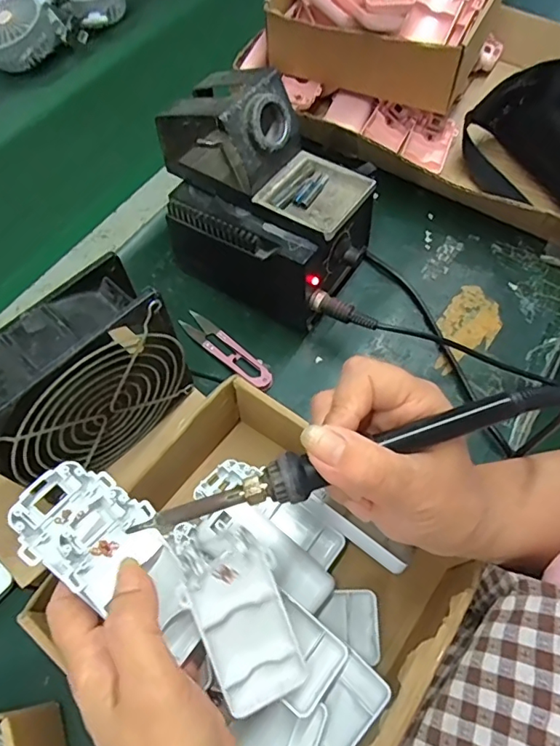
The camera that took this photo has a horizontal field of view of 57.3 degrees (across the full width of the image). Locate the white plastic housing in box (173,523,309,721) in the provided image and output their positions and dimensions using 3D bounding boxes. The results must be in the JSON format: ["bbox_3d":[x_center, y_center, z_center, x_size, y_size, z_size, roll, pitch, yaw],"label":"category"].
[{"bbox_3d":[-0.020,0.132,0.275,0.046,0.018,0.094,-21,90,-12],"label":"white plastic housing in box"}]

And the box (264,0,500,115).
[{"bbox_3d":[0.111,-0.392,0.544,0.206,0.112,0.178,21,63,10],"label":"box"}]

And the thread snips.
[{"bbox_3d":[-0.046,-0.021,0.443,0.103,0.009,0.023,39,68,18],"label":"thread snips"}]

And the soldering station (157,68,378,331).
[{"bbox_3d":[-0.018,-0.138,0.421,0.174,0.159,0.100,32,66,15],"label":"soldering station"}]

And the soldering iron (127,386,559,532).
[{"bbox_3d":[0.036,0.039,0.234,0.205,0.016,0.018,-17,63,-2],"label":"soldering iron"}]

